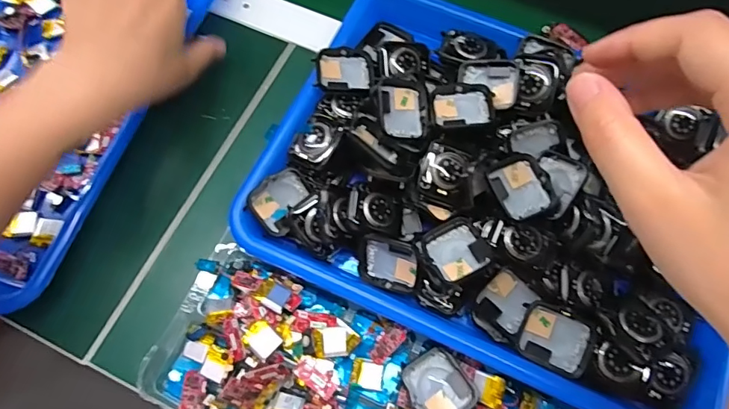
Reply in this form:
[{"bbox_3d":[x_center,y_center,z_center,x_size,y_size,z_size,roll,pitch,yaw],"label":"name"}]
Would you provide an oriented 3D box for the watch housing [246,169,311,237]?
[{"bbox_3d":[-0.057,-0.002,0.328,0.040,0.008,0.036,-44,107,-8],"label":"watch housing"}]

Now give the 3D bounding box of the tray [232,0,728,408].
[{"bbox_3d":[0.095,-0.020,0.332,0.310,0.052,0.233,25,70,8],"label":"tray"}]

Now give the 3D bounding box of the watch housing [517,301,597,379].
[{"bbox_3d":[0.117,0.083,0.296,0.040,0.014,0.035,25,70,9],"label":"watch housing"}]

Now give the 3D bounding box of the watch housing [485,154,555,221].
[{"bbox_3d":[0.102,-0.010,0.316,0.036,0.012,0.040,-24,70,-10],"label":"watch housing"}]

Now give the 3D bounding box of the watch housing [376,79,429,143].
[{"bbox_3d":[0.025,-0.066,0.332,0.037,0.011,0.041,0,78,-17],"label":"watch housing"}]

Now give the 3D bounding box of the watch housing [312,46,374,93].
[{"bbox_3d":[-0.015,-0.100,0.357,0.041,0.008,0.035,-2,68,-1],"label":"watch housing"}]

